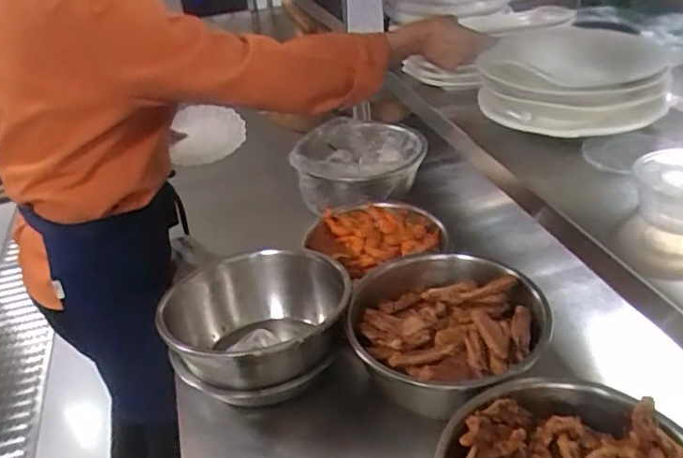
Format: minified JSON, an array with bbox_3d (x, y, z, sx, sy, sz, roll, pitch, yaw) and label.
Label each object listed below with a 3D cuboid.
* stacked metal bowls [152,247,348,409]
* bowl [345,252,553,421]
[{"bbox_3d":[-0.114,0.158,0.881,0.258,0.153,0.233,-12,33,-9],"label":"stacked metal bowls"},{"bbox_3d":[0.141,0.145,0.831,0.265,0.108,0.265,2,34,13],"label":"bowl"}]

